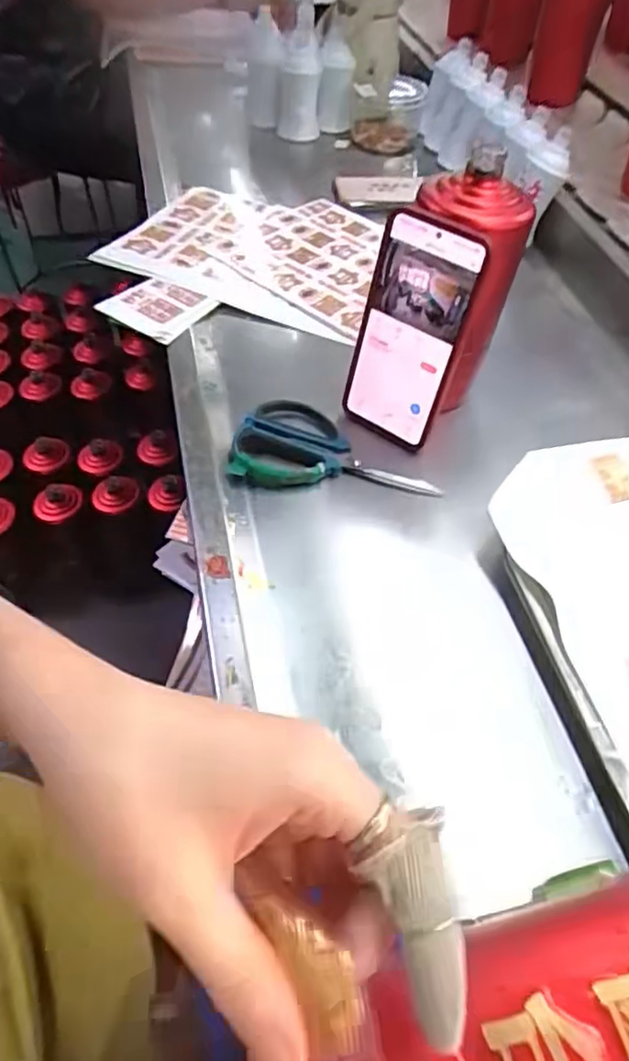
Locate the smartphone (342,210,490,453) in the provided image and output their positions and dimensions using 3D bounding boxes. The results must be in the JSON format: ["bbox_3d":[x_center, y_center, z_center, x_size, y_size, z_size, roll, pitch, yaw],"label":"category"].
[{"bbox_3d":[0.068,-0.145,0.489,0.080,0.165,0.010,34,44,22],"label":"smartphone"}]

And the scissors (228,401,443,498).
[{"bbox_3d":[0.017,-0.067,0.513,0.158,0.013,0.091,5,51,3],"label":"scissors"}]

